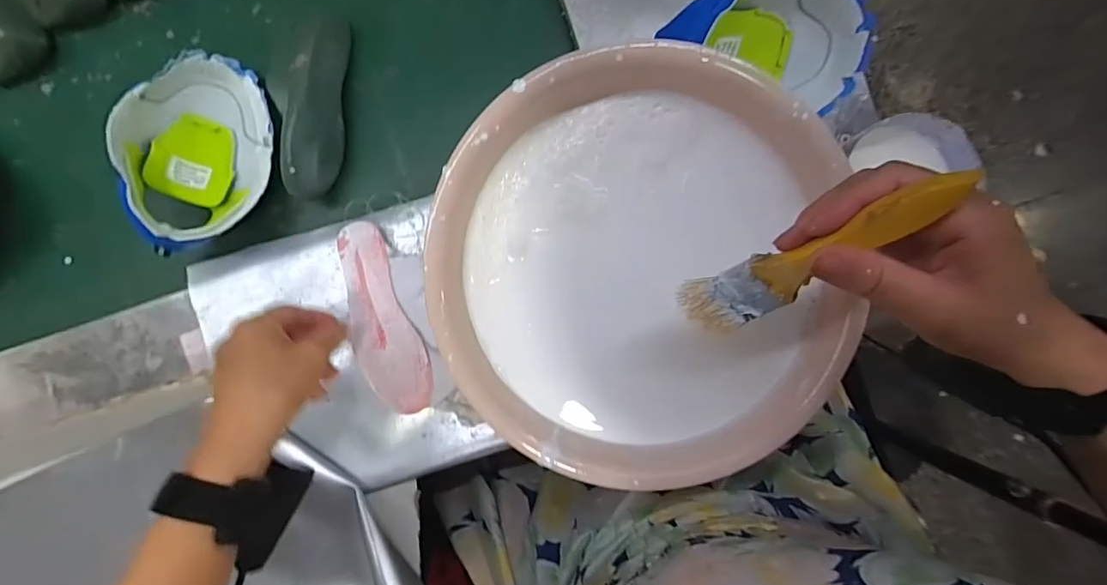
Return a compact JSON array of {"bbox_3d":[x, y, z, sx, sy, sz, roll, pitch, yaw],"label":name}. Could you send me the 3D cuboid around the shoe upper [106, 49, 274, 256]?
[{"bbox_3d":[-0.321,-0.132,0.466,0.091,0.109,0.182,8,91,-1],"label":"shoe upper"}]

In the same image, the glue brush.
[{"bbox_3d":[0.130,-0.015,0.263,0.013,0.152,0.036,-35,89,-40],"label":"glue brush"}]

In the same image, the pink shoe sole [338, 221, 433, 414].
[{"bbox_3d":[-0.162,0.026,0.472,0.062,0.008,0.178,-22,90,2],"label":"pink shoe sole"}]

